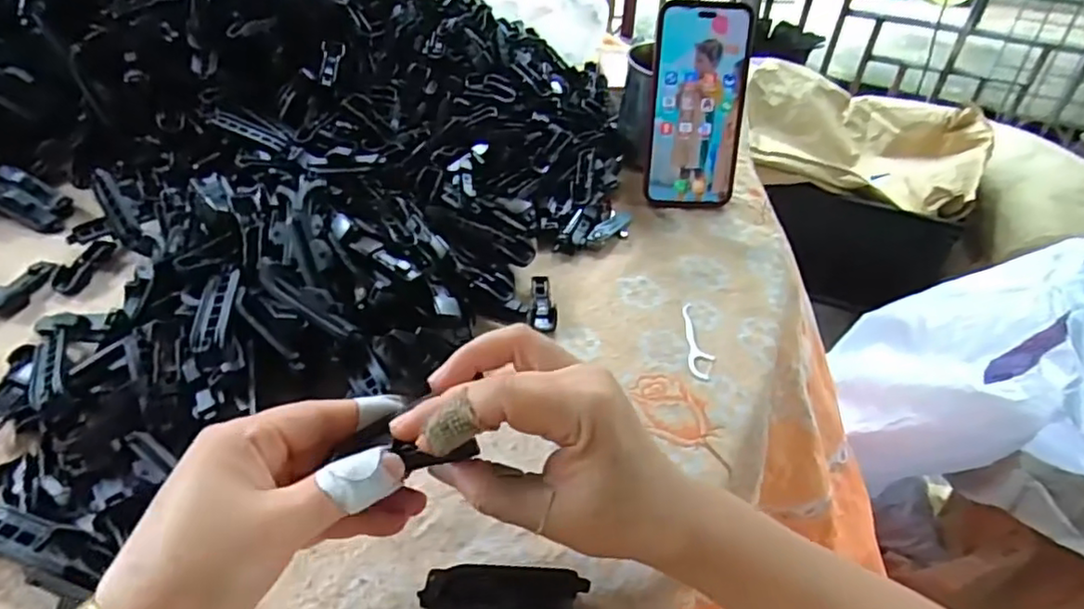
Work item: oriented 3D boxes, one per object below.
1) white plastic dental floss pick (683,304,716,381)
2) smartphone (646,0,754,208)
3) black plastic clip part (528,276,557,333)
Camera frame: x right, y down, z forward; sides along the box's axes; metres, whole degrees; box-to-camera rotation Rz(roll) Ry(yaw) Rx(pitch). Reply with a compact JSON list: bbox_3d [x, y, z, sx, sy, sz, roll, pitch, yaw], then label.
[{"bbox_3d":[0.105,0.022,0.427,0.017,0.004,0.072,6,43,3],"label":"white plastic dental floss pick"},{"bbox_3d":[0.127,-0.161,0.524,0.075,0.159,0.008,2,16,-1],"label":"smartphone"},{"bbox_3d":[0.001,-0.001,0.440,0.018,0.008,0.047,2,43,-1],"label":"black plastic clip part"}]

